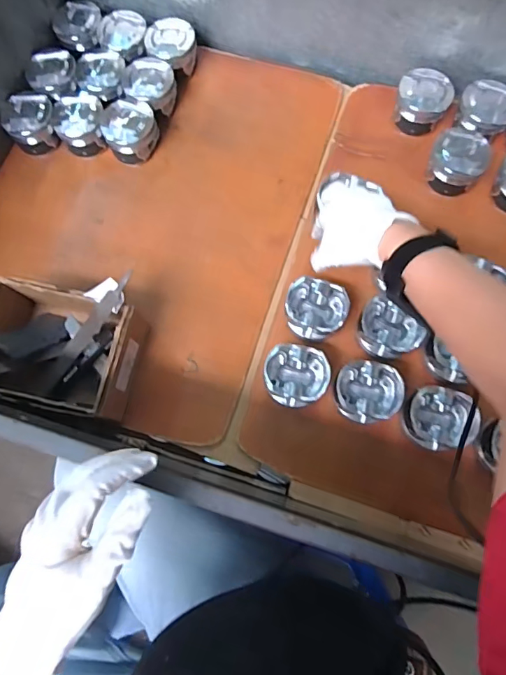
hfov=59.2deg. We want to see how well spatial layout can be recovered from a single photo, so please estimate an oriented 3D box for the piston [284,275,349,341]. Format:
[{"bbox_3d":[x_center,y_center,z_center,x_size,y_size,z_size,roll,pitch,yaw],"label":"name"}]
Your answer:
[{"bbox_3d":[0.088,-0.035,0.632,0.084,0.053,0.078,0,76,1],"label":"piston"}]

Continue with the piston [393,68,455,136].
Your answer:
[{"bbox_3d":[0.272,-0.383,0.715,0.083,0.053,0.091,15,77,5],"label":"piston"}]

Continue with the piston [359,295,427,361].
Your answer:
[{"bbox_3d":[0.189,-0.010,0.617,0.084,0.045,0.075,31,79,8],"label":"piston"}]

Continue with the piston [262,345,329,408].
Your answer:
[{"bbox_3d":[0.058,0.054,0.611,0.085,0.049,0.078,0,76,1],"label":"piston"}]

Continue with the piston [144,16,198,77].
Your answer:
[{"bbox_3d":[-0.134,-0.492,0.758,0.081,0.061,0.075,0,76,1],"label":"piston"}]

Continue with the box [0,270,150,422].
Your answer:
[{"bbox_3d":[-0.266,0.011,0.610,0.200,0.105,0.166,11,77,4],"label":"box"}]

